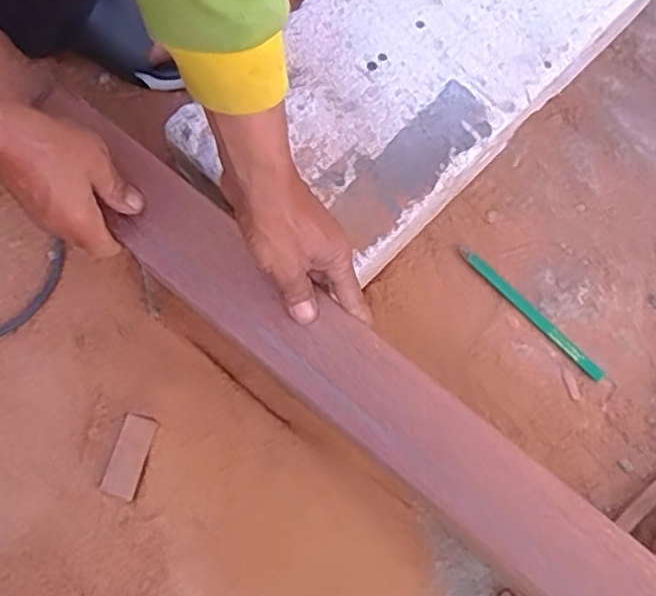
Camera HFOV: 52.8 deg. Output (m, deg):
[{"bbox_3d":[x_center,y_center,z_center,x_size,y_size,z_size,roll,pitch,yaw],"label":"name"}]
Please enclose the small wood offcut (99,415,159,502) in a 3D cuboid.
[{"bbox_3d":[-0.165,0.131,0.549,0.030,0.004,0.066,16,75,3],"label":"small wood offcut"}]

